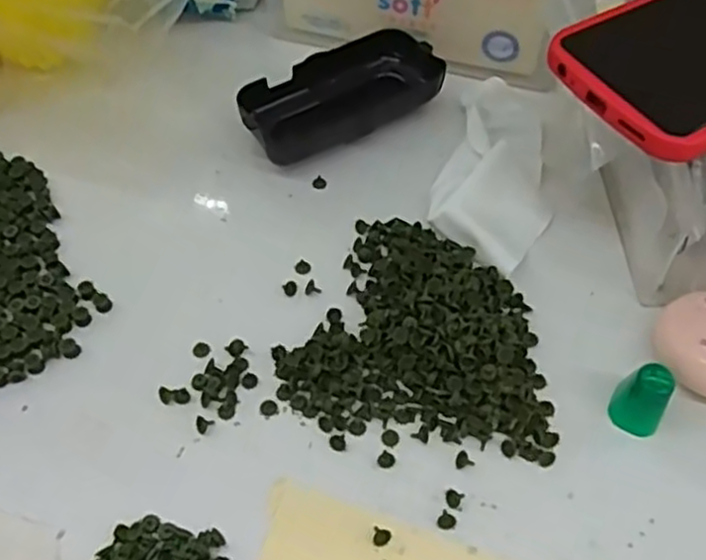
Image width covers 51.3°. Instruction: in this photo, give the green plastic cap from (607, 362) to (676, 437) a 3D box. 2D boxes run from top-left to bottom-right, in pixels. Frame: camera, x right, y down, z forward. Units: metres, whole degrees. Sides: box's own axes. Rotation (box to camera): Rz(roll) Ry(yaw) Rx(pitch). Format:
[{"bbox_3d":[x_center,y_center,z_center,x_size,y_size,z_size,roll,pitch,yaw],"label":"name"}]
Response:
[{"bbox_3d":[0.117,0.048,0.294,0.020,0.028,0.018,34,61,21],"label":"green plastic cap"}]

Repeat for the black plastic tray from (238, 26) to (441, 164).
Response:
[{"bbox_3d":[-0.008,-0.100,0.399,0.108,0.025,0.048,-24,58,-17],"label":"black plastic tray"}]

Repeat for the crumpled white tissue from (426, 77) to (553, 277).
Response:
[{"bbox_3d":[0.075,-0.060,0.375,0.056,0.016,0.126,15,56,10],"label":"crumpled white tissue"}]

